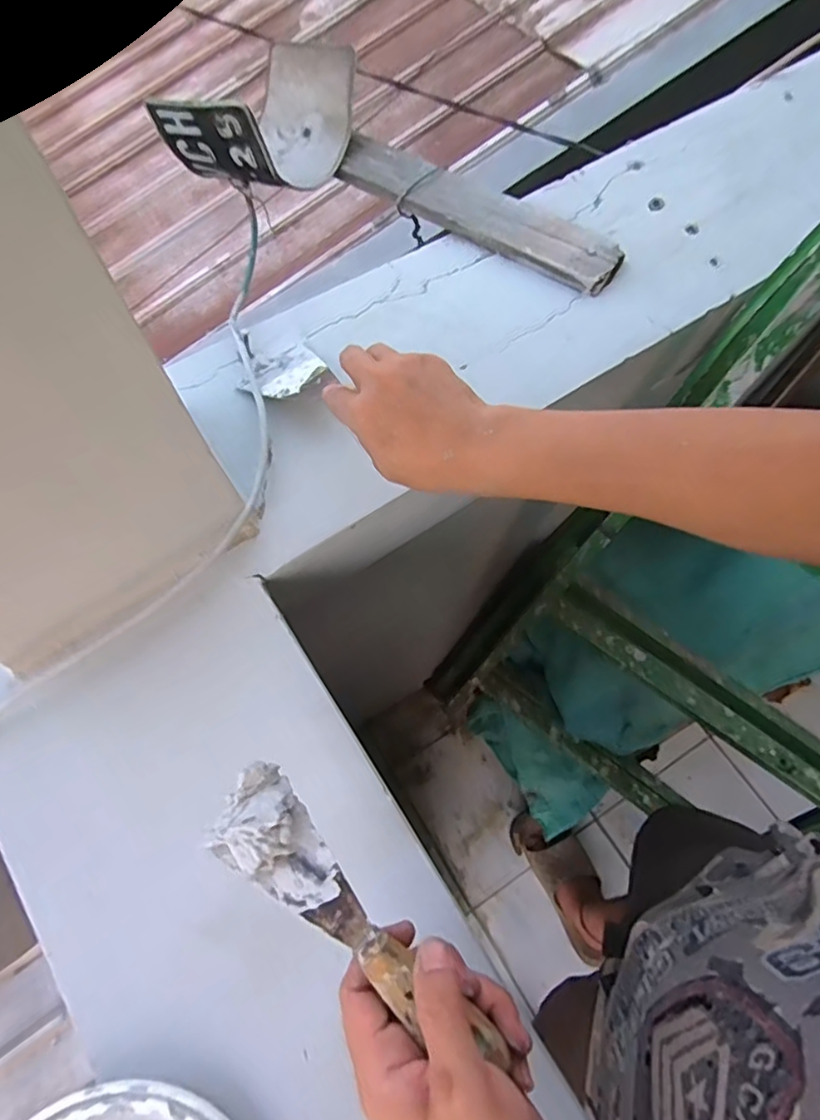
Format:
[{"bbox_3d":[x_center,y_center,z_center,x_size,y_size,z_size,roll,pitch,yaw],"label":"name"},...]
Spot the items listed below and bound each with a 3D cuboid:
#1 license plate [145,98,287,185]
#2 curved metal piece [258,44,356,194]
[{"bbox_3d":[-0.175,-0.371,0.527,0.113,0.067,0.009,17,72,21],"label":"license plate"},{"bbox_3d":[-0.112,-0.461,0.615,0.118,0.015,0.127,3,97,27],"label":"curved metal piece"}]

